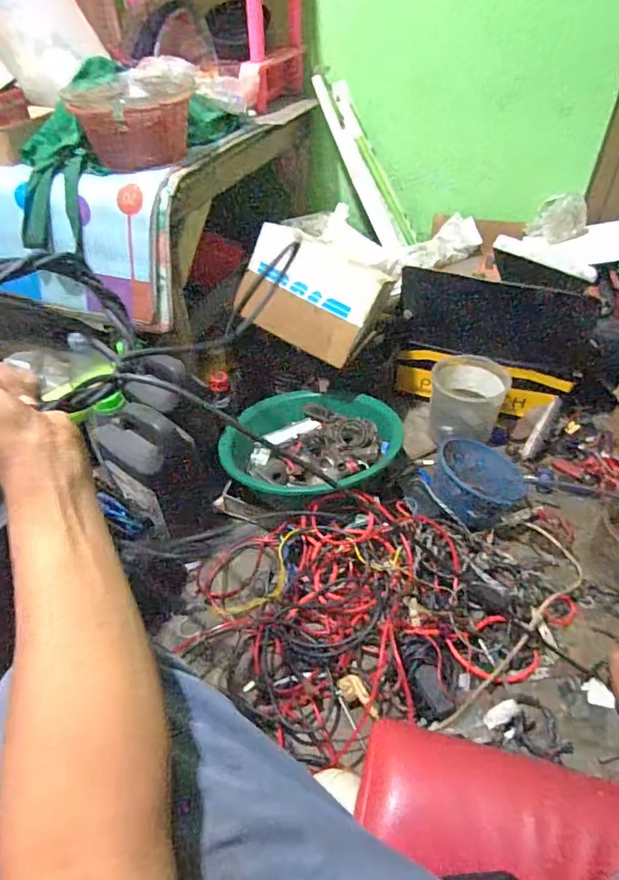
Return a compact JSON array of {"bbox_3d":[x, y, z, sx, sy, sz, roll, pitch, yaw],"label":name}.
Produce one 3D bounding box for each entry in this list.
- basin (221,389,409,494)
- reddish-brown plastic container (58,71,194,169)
[{"bbox_3d":[0.006,0.001,1.048,0.349,0.090,0.310,17,46,19],"label":"basin"},{"bbox_3d":[-0.294,-0.540,0.855,0.183,0.107,0.189,-17,45,-16],"label":"reddish-brown plastic container"}]

